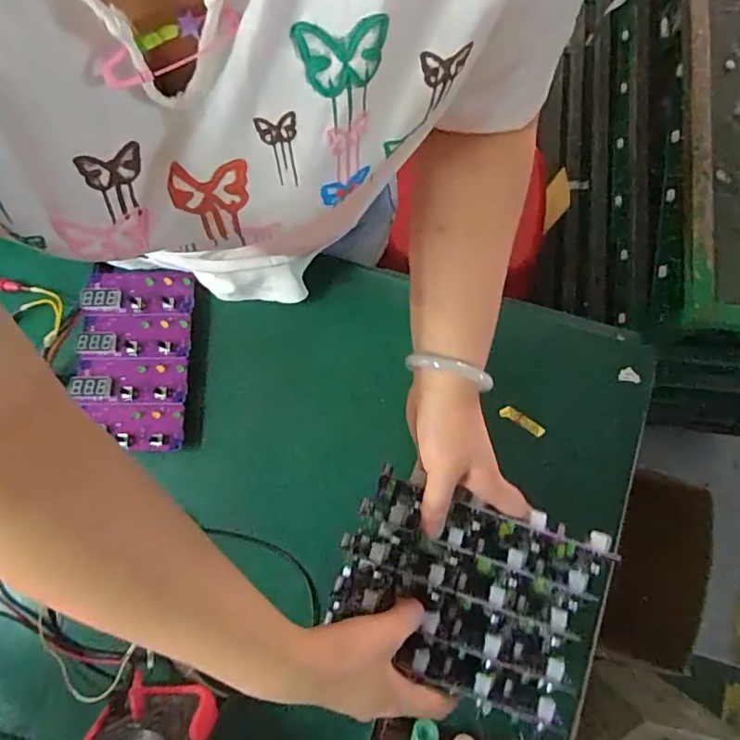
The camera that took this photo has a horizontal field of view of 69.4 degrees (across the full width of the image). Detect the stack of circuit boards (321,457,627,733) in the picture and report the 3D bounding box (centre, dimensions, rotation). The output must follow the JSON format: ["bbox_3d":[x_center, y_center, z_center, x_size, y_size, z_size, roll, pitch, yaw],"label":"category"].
[{"bbox_3d":[0.071,0.171,0.411,0.187,0.035,0.141,19,79,4],"label":"stack of circuit boards"}]

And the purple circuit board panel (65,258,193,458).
[{"bbox_3d":[-0.244,-0.016,0.549,0.109,0.013,0.191,1,77,-5],"label":"purple circuit board panel"}]

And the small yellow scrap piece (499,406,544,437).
[{"bbox_3d":[0.154,0.051,0.543,0.047,0.010,0.014,28,79,6],"label":"small yellow scrap piece"}]

